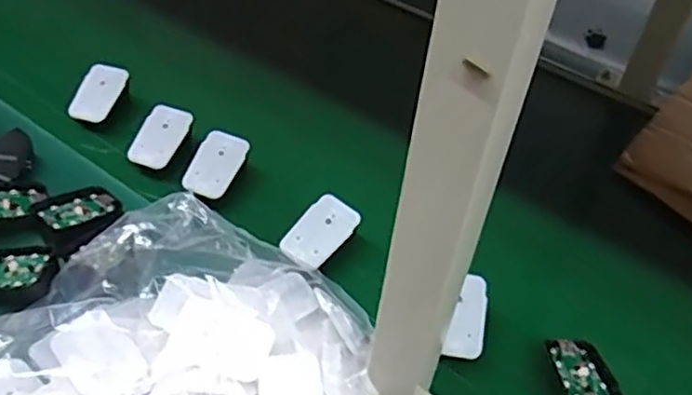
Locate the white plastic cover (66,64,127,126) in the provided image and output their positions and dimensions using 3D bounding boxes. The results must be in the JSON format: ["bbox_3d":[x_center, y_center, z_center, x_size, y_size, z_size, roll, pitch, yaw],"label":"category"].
[{"bbox_3d":[-0.259,-0.108,0.687,0.039,0.011,0.065,26,80,-9],"label":"white plastic cover"}]

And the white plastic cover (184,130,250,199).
[{"bbox_3d":[-0.123,-0.031,0.620,0.042,0.008,0.068,25,71,5],"label":"white plastic cover"}]

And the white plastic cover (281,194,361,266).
[{"bbox_3d":[-0.021,0.029,0.571,0.043,0.004,0.066,36,69,18],"label":"white plastic cover"}]

